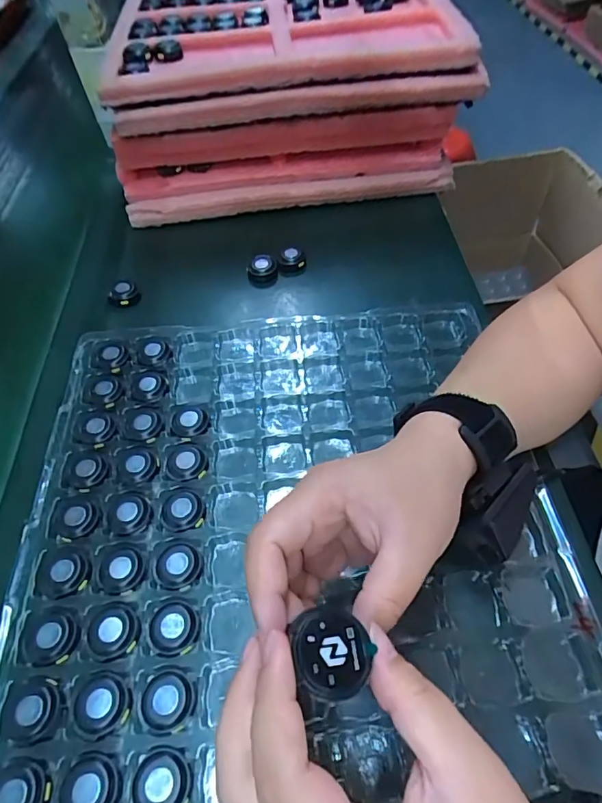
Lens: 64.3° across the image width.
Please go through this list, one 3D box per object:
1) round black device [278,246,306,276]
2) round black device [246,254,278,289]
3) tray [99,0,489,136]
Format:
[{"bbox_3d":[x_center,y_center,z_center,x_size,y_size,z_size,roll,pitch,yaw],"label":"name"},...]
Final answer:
[{"bbox_3d":[-0.009,-0.140,0.485,0.029,0.021,0.029,0,54,0],"label":"round black device"},{"bbox_3d":[-0.039,-0.131,0.480,0.030,0.020,0.030,-7,55,-4],"label":"round black device"},{"bbox_3d":[-0.023,-0.484,0.594,0.375,0.051,0.468,-5,53,3],"label":"tray"}]

